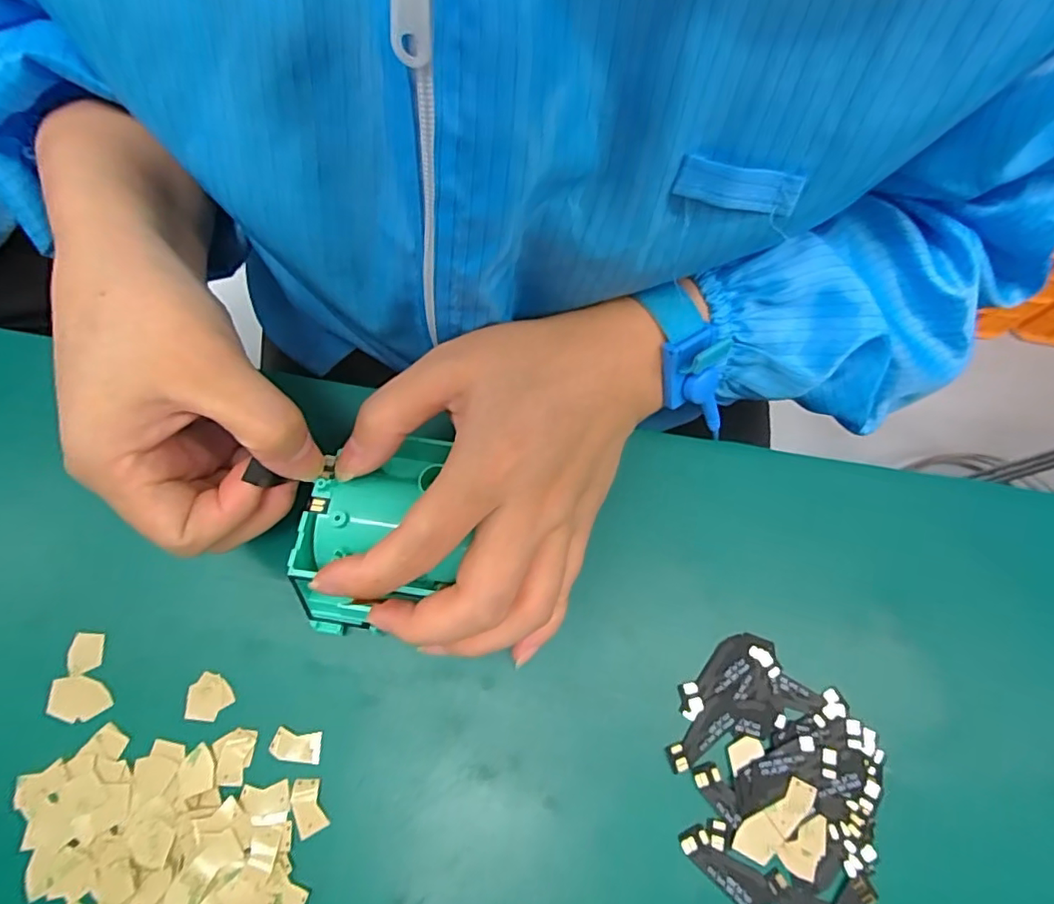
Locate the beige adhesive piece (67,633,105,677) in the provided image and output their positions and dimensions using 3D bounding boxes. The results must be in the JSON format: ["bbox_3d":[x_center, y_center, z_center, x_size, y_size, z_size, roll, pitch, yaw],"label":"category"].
[{"bbox_3d":[-0.188,0.086,0.243,0.014,0.004,0.016,-2,76,-7],"label":"beige adhesive piece"}]

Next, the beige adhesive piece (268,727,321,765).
[{"bbox_3d":[-0.094,0.119,0.231,0.020,0.004,0.011,7,75,-5],"label":"beige adhesive piece"}]

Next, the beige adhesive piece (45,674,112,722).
[{"bbox_3d":[-0.186,0.103,0.237,0.025,0.004,0.017,-1,76,-7],"label":"beige adhesive piece"}]

